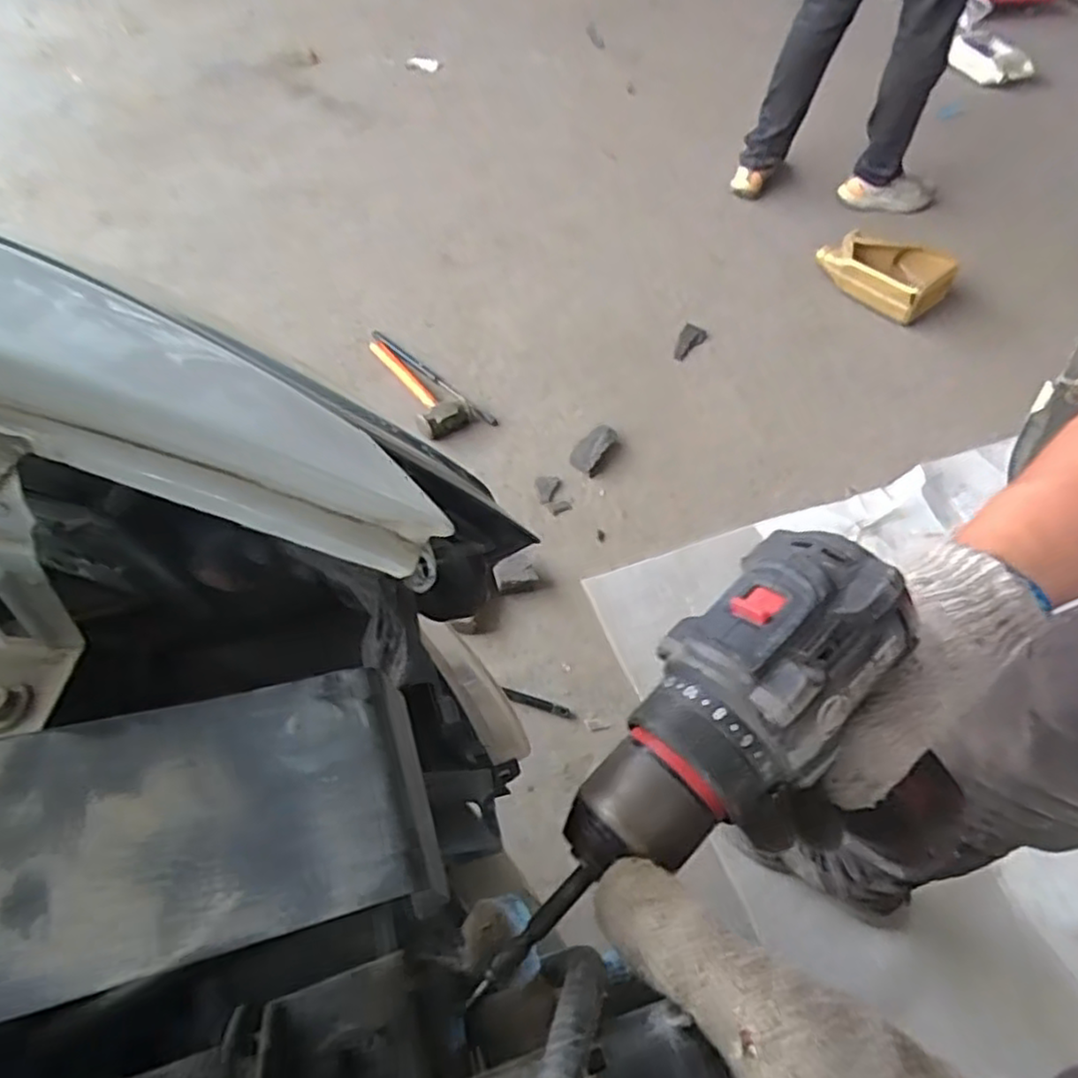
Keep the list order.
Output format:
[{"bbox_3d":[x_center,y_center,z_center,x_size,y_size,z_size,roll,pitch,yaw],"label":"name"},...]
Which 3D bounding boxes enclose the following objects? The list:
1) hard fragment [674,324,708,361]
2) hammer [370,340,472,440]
[{"bbox_3d":[0.357,-0.467,1.686,0.057,0.027,0.132,24,55,13],"label":"hard fragment"},{"bbox_3d":[-0.254,-0.331,1.515,0.106,0.047,0.286,-25,59,-22],"label":"hammer"}]

